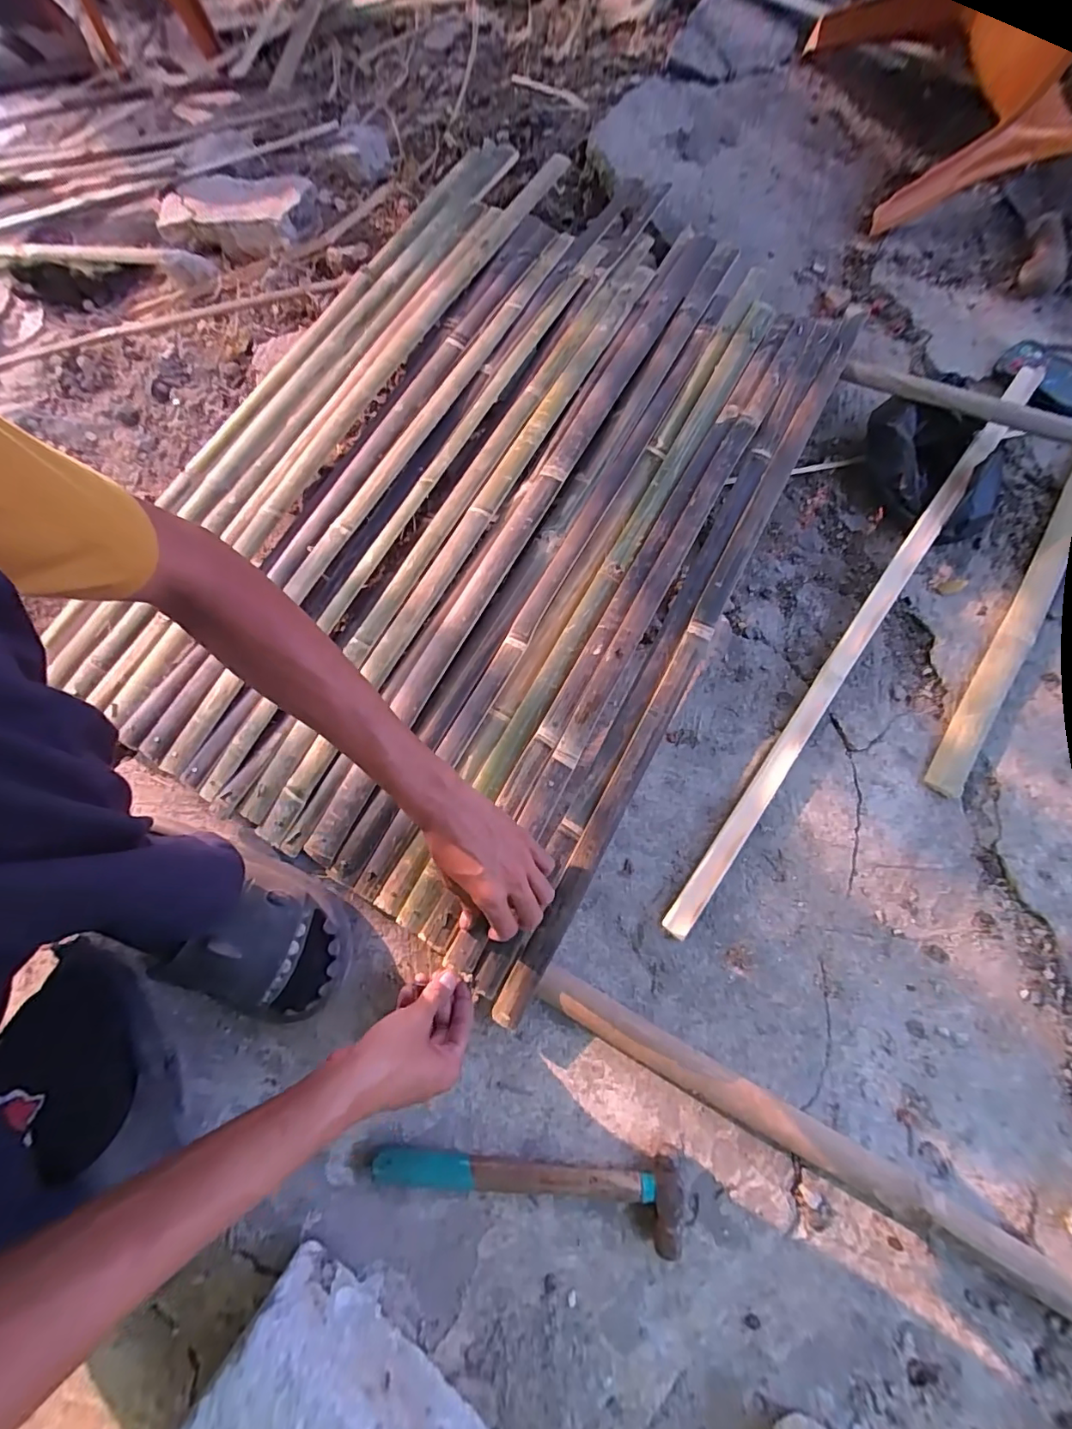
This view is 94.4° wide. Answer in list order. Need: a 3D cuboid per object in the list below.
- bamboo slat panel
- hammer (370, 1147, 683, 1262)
[{"bbox_3d":[-0.076,-0.272,0.622,0.664,0.075,0.951,29,76,8],"label":"bamboo slat panel"},{"bbox_3d":[-0.010,0.427,0.451,0.273,0.023,0.064,5,74,2],"label":"hammer"}]

